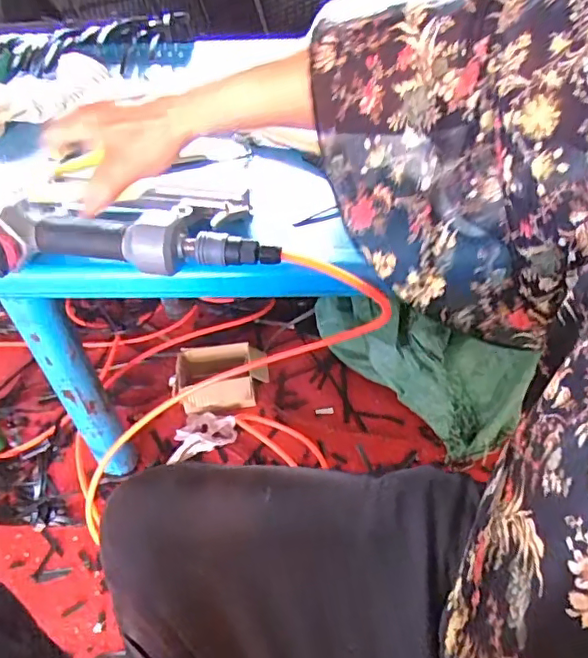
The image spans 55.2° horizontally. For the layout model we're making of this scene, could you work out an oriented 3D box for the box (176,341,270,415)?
[{"bbox_3d":[-0.128,0.089,1.018,0.166,0.084,0.106,-10,44,-5],"label":"box"}]

